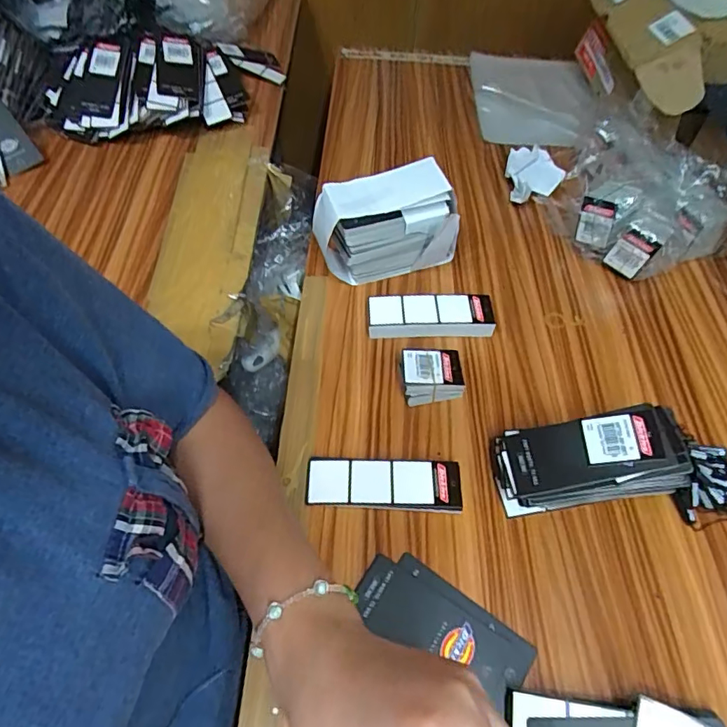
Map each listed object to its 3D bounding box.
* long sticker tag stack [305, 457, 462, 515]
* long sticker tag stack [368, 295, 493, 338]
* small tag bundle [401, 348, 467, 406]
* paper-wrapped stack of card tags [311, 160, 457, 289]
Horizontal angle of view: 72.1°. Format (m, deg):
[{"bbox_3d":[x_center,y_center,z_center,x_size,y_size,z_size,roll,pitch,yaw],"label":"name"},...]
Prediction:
[{"bbox_3d":[0.016,0.096,0.395,0.119,0.018,0.037,3,55,1],"label":"long sticker tag stack"},{"bbox_3d":[0.064,-0.046,0.484,0.117,0.025,0.039,0,55,-2],"label":"long sticker tag stack"},{"bbox_3d":[0.059,0.011,0.444,0.050,0.036,0.042,-5,56,-5],"label":"small tag bundle"},{"bbox_3d":[0.023,-0.137,0.500,0.142,0.103,0.053,-14,57,-11],"label":"paper-wrapped stack of card tags"}]

